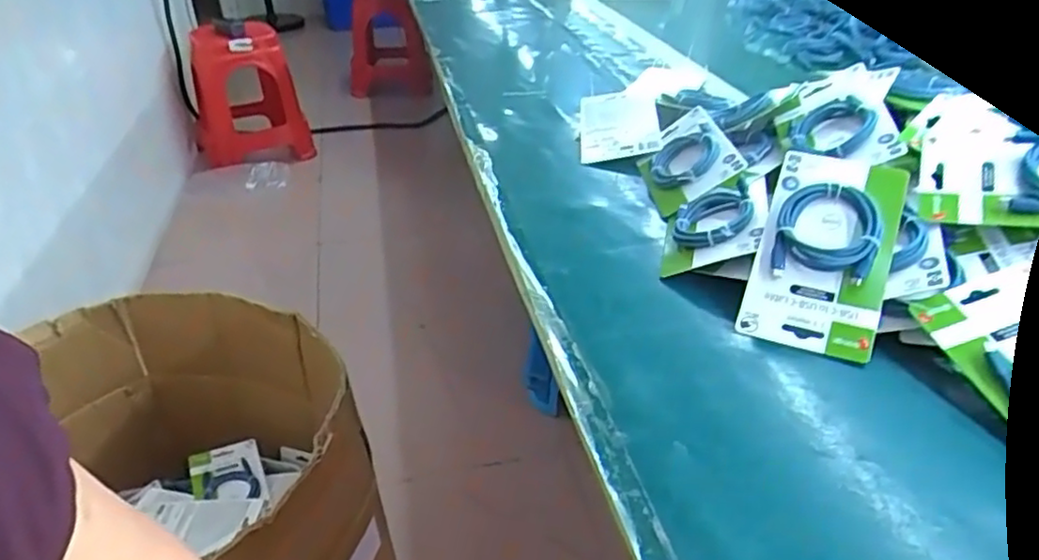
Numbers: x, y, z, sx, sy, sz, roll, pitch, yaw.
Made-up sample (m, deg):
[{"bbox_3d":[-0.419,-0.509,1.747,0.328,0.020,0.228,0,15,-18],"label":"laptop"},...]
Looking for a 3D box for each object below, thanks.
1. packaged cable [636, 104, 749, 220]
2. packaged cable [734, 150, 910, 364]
[{"bbox_3d":[0.186,-0.137,0.761,0.099,0.018,0.166,-34,31,19],"label":"packaged cable"},{"bbox_3d":[0.249,-0.027,0.547,0.096,0.023,0.174,15,70,24],"label":"packaged cable"}]

